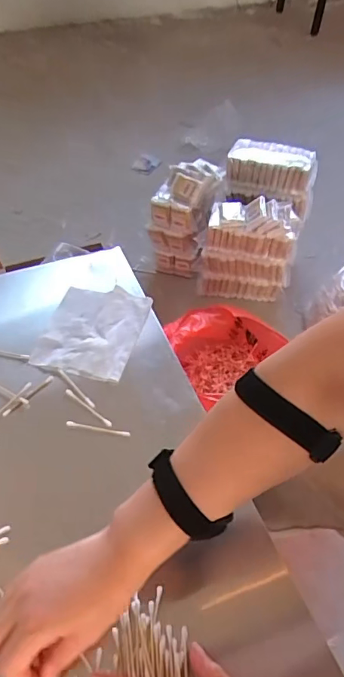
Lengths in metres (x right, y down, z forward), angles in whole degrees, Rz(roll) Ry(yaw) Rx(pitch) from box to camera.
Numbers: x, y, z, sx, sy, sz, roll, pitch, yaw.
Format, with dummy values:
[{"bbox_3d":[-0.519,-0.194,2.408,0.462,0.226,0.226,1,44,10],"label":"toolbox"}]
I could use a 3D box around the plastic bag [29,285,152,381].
[{"bbox_3d":[-0.101,-0.014,0.641,0.115,0.011,0.144,16,52,9],"label":"plastic bag"}]

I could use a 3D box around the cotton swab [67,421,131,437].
[{"bbox_3d":[-0.083,0.102,0.551,0.073,0.004,0.007,9,51,4],"label":"cotton swab"}]

